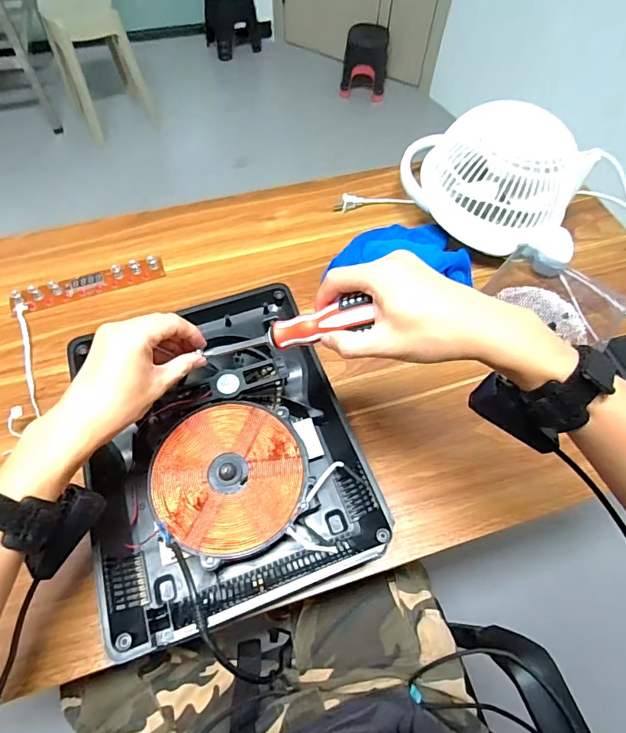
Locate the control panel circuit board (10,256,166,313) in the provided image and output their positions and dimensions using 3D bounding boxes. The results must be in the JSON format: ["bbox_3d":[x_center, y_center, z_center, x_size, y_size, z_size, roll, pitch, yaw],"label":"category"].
[{"bbox_3d":[-0.313,-0.118,0.633,0.200,0.017,0.032,-18,62,-12],"label":"control panel circuit board"}]

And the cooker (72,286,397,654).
[{"bbox_3d":[-0.104,0.080,0.492,0.268,0.050,0.343,-19,63,-13],"label":"cooker"}]

